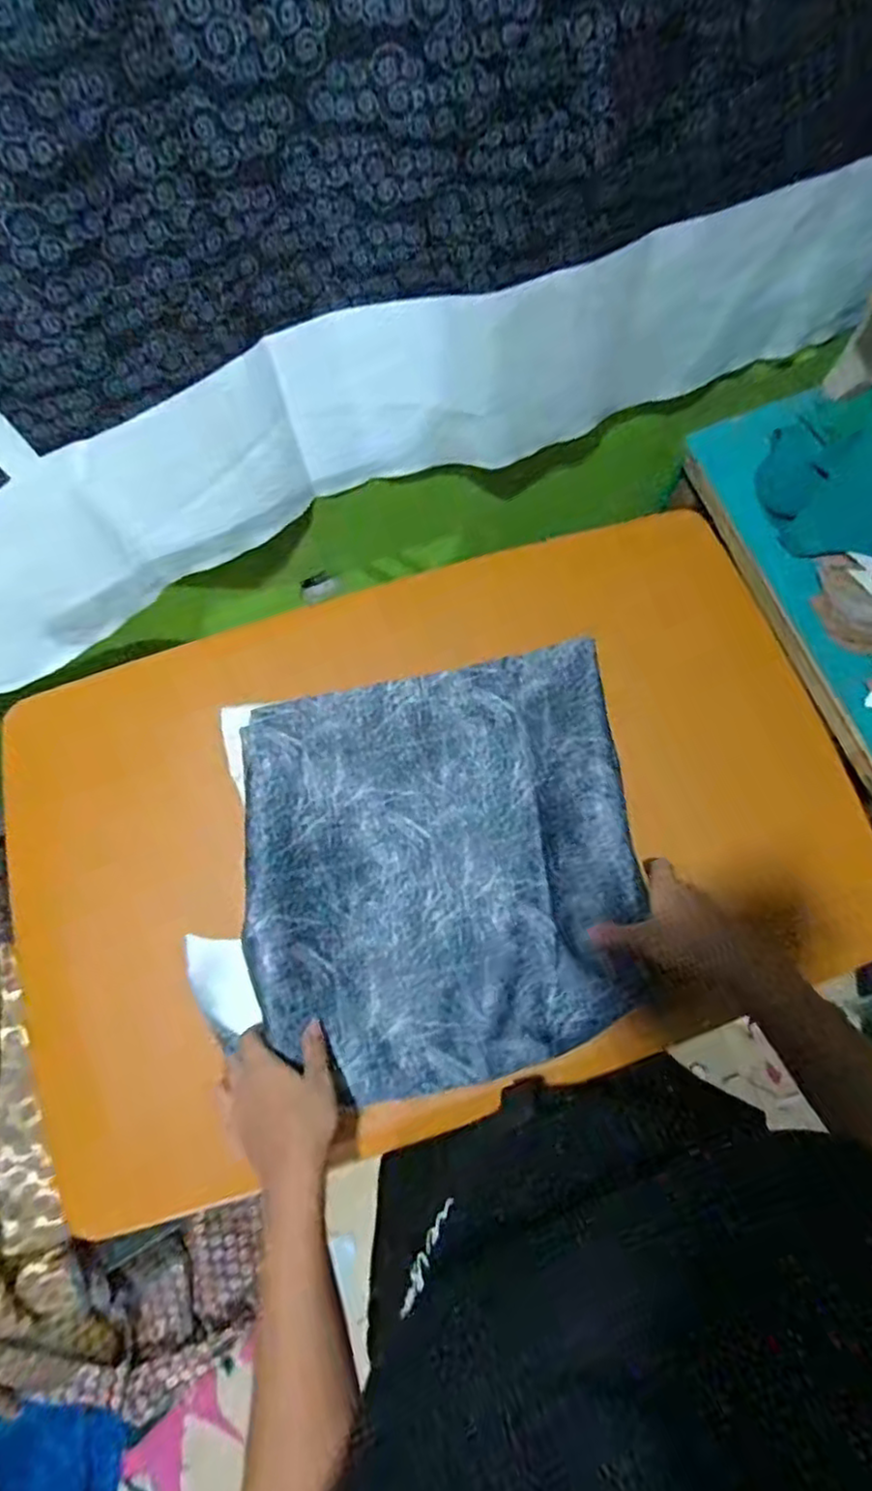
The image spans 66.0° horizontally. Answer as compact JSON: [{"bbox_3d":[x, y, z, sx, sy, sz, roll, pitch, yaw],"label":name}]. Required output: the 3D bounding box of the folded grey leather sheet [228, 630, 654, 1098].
[{"bbox_3d":[0.001,0.093,0.553,0.313,0.080,0.340,-7,74,-1],"label":"folded grey leather sheet"}]

